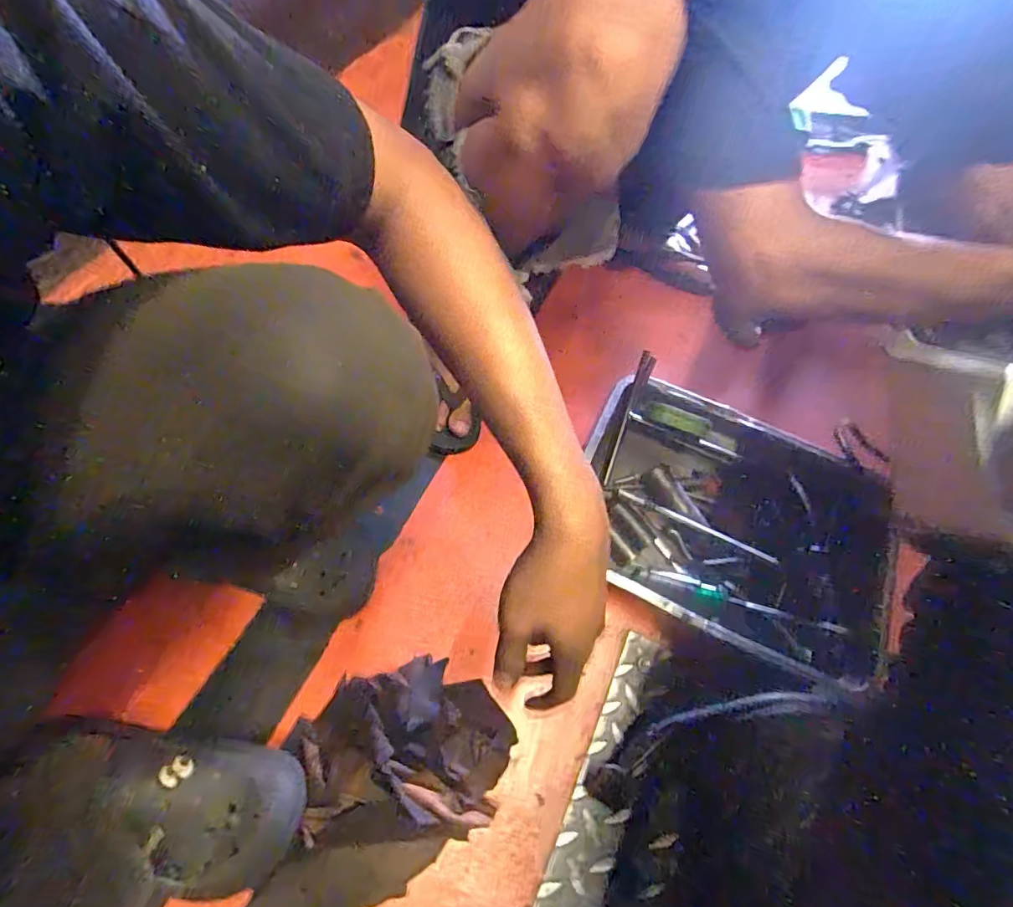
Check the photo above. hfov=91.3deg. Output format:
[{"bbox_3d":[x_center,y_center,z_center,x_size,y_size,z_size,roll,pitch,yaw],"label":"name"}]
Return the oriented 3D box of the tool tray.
[{"bbox_3d":[0.279,0.075,0.632,0.371,0.065,0.310,23,63,8],"label":"tool tray"}]

